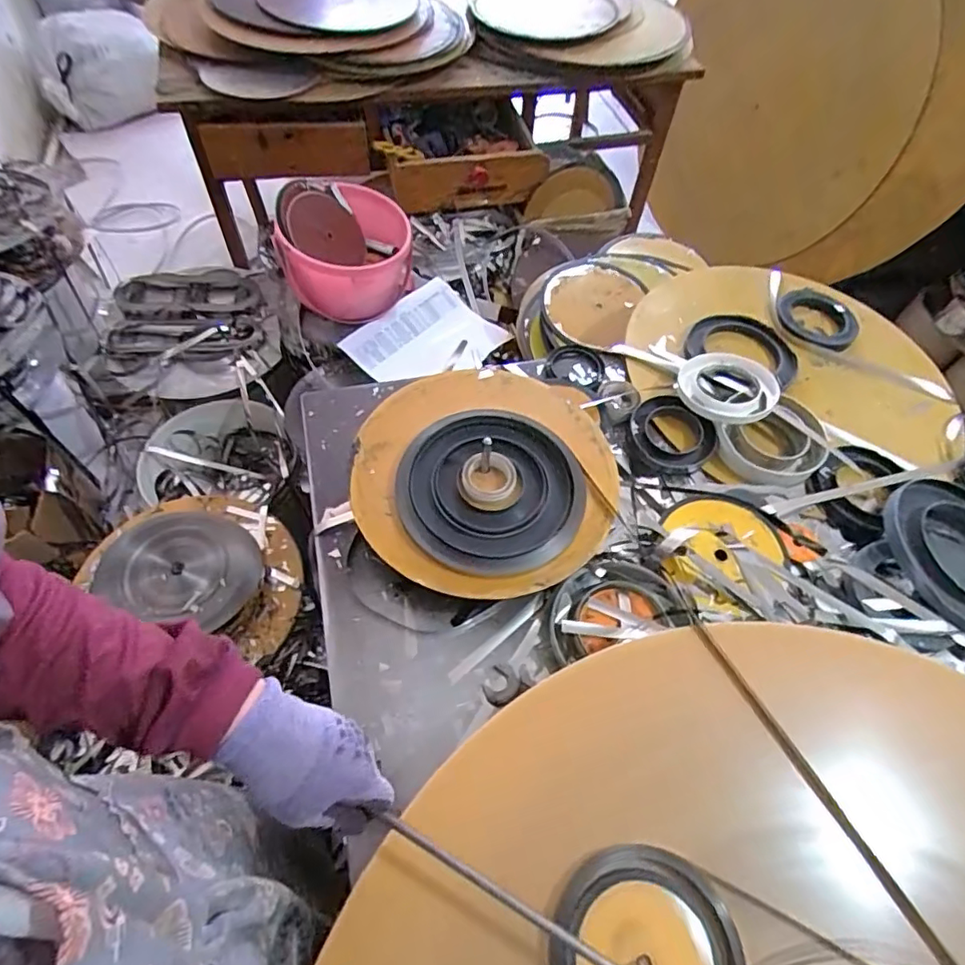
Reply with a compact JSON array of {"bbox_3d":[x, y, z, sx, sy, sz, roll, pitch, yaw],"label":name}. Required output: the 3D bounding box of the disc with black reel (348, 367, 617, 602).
[{"bbox_3d":[0.006,-0.016,0.635,0.275,0.023,0.294,2,58,-3],"label":"disc with black reel"}]

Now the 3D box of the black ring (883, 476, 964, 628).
[{"bbox_3d":[0.547,0.080,0.646,0.147,0.019,0.183,-12,59,-11],"label":"black ring"}]

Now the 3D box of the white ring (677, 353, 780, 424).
[{"bbox_3d":[0.317,-0.123,0.735,0.116,0.026,0.111,2,58,-3],"label":"white ring"}]

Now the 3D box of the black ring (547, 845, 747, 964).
[{"bbox_3d":[0.119,0.344,0.410,0.135,0.012,0.134,2,58,-3],"label":"black ring"}]

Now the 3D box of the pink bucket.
[{"bbox_3d":[-0.232,-0.384,0.992,0.213,0.170,0.185,-5,58,-7],"label":"pink bucket"}]

